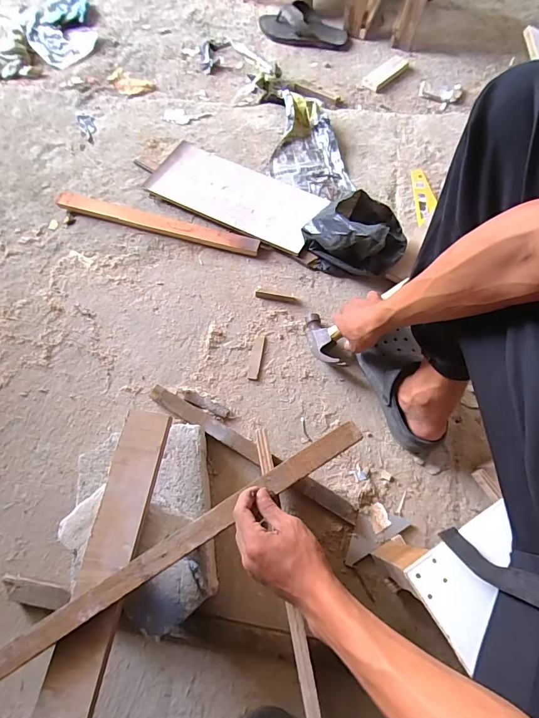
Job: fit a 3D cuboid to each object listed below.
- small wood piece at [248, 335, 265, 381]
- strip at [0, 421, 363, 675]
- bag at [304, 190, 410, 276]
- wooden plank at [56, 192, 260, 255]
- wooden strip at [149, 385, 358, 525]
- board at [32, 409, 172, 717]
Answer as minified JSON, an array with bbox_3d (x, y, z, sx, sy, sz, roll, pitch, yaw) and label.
[{"bbox_3d":[-0.026,-0.004,0.736,0.020,0.004,0.094,9,70,4],"label":"small wood piece"},{"bbox_3d":[-0.138,0.241,0.446,0.587,0.009,0.029,-31,72,-9],"label":"strip"},{"bbox_3d":[0.176,-0.256,0.760,0.193,0.140,0.129,22,71,8],"label":"bag"},{"bbox_3d":[-0.253,-0.306,0.843,0.472,0.025,0.046,15,70,6],"label":"wooden plank"},{"bbox_3d":[-0.035,0.161,0.662,0.413,0.024,0.032,29,72,11],"label":"wooden strip"},{"bbox_3d":[-0.200,0.239,0.471,0.064,0.019,0.350,8,70,4],"label":"board"}]

